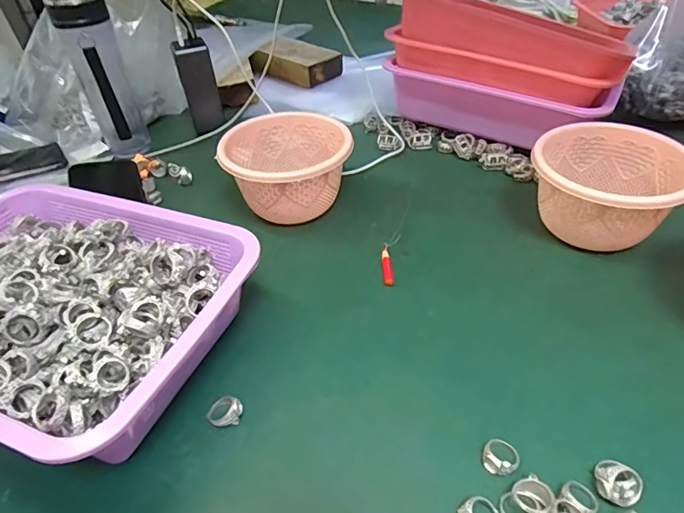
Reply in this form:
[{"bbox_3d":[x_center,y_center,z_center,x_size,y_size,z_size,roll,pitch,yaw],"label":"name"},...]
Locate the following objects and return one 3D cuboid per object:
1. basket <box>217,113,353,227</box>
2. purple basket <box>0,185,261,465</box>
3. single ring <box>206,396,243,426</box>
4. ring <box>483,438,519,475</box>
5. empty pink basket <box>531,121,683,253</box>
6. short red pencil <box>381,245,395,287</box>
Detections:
[{"bbox_3d":[-0.063,-0.102,0.547,0.147,0.085,0.139,0,43,6],"label":"basket"},{"bbox_3d":[-0.238,0.046,0.402,0.313,0.091,0.231,13,46,19],"label":"purple basket"},{"bbox_3d":[-0.092,0.121,0.358,0.025,0.013,0.023,-3,43,3],"label":"single ring"},{"bbox_3d":[0.112,0.140,0.321,0.023,0.013,0.027,23,50,27],"label":"ring"},{"bbox_3d":[0.267,-0.069,0.469,0.140,0.078,0.130,13,46,19],"label":"empty pink basket"},{"bbox_3d":[0.047,0.010,0.475,0.010,0.006,0.054,-5,42,2],"label":"short red pencil"}]

